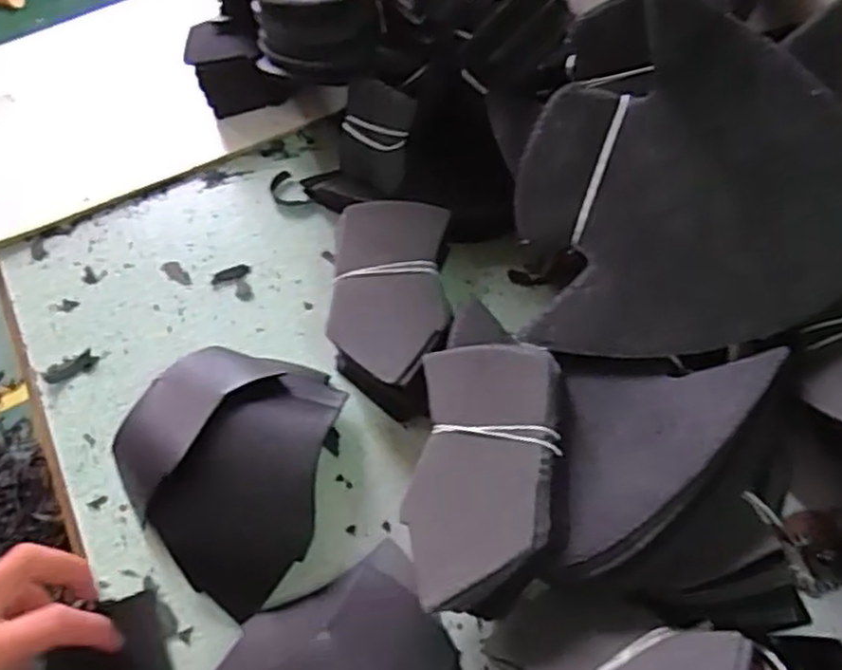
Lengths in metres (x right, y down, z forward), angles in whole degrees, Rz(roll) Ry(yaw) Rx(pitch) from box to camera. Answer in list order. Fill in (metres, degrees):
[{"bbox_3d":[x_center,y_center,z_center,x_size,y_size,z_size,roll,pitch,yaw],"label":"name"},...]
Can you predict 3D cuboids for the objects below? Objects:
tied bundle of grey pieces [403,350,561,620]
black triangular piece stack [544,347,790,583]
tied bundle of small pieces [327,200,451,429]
[{"bbox_3d":[0.036,0.078,0.407,0.079,0.040,0.143,-5,58,24],"label":"tied bundle of grey pieces"},{"bbox_3d":[0.116,0.058,0.396,0.150,0.030,0.096,-46,42,-3],"label":"black triangular piece stack"},{"bbox_3d":[-0.022,-0.019,0.506,0.079,0.043,0.155,0,61,2],"label":"tied bundle of small pieces"}]

